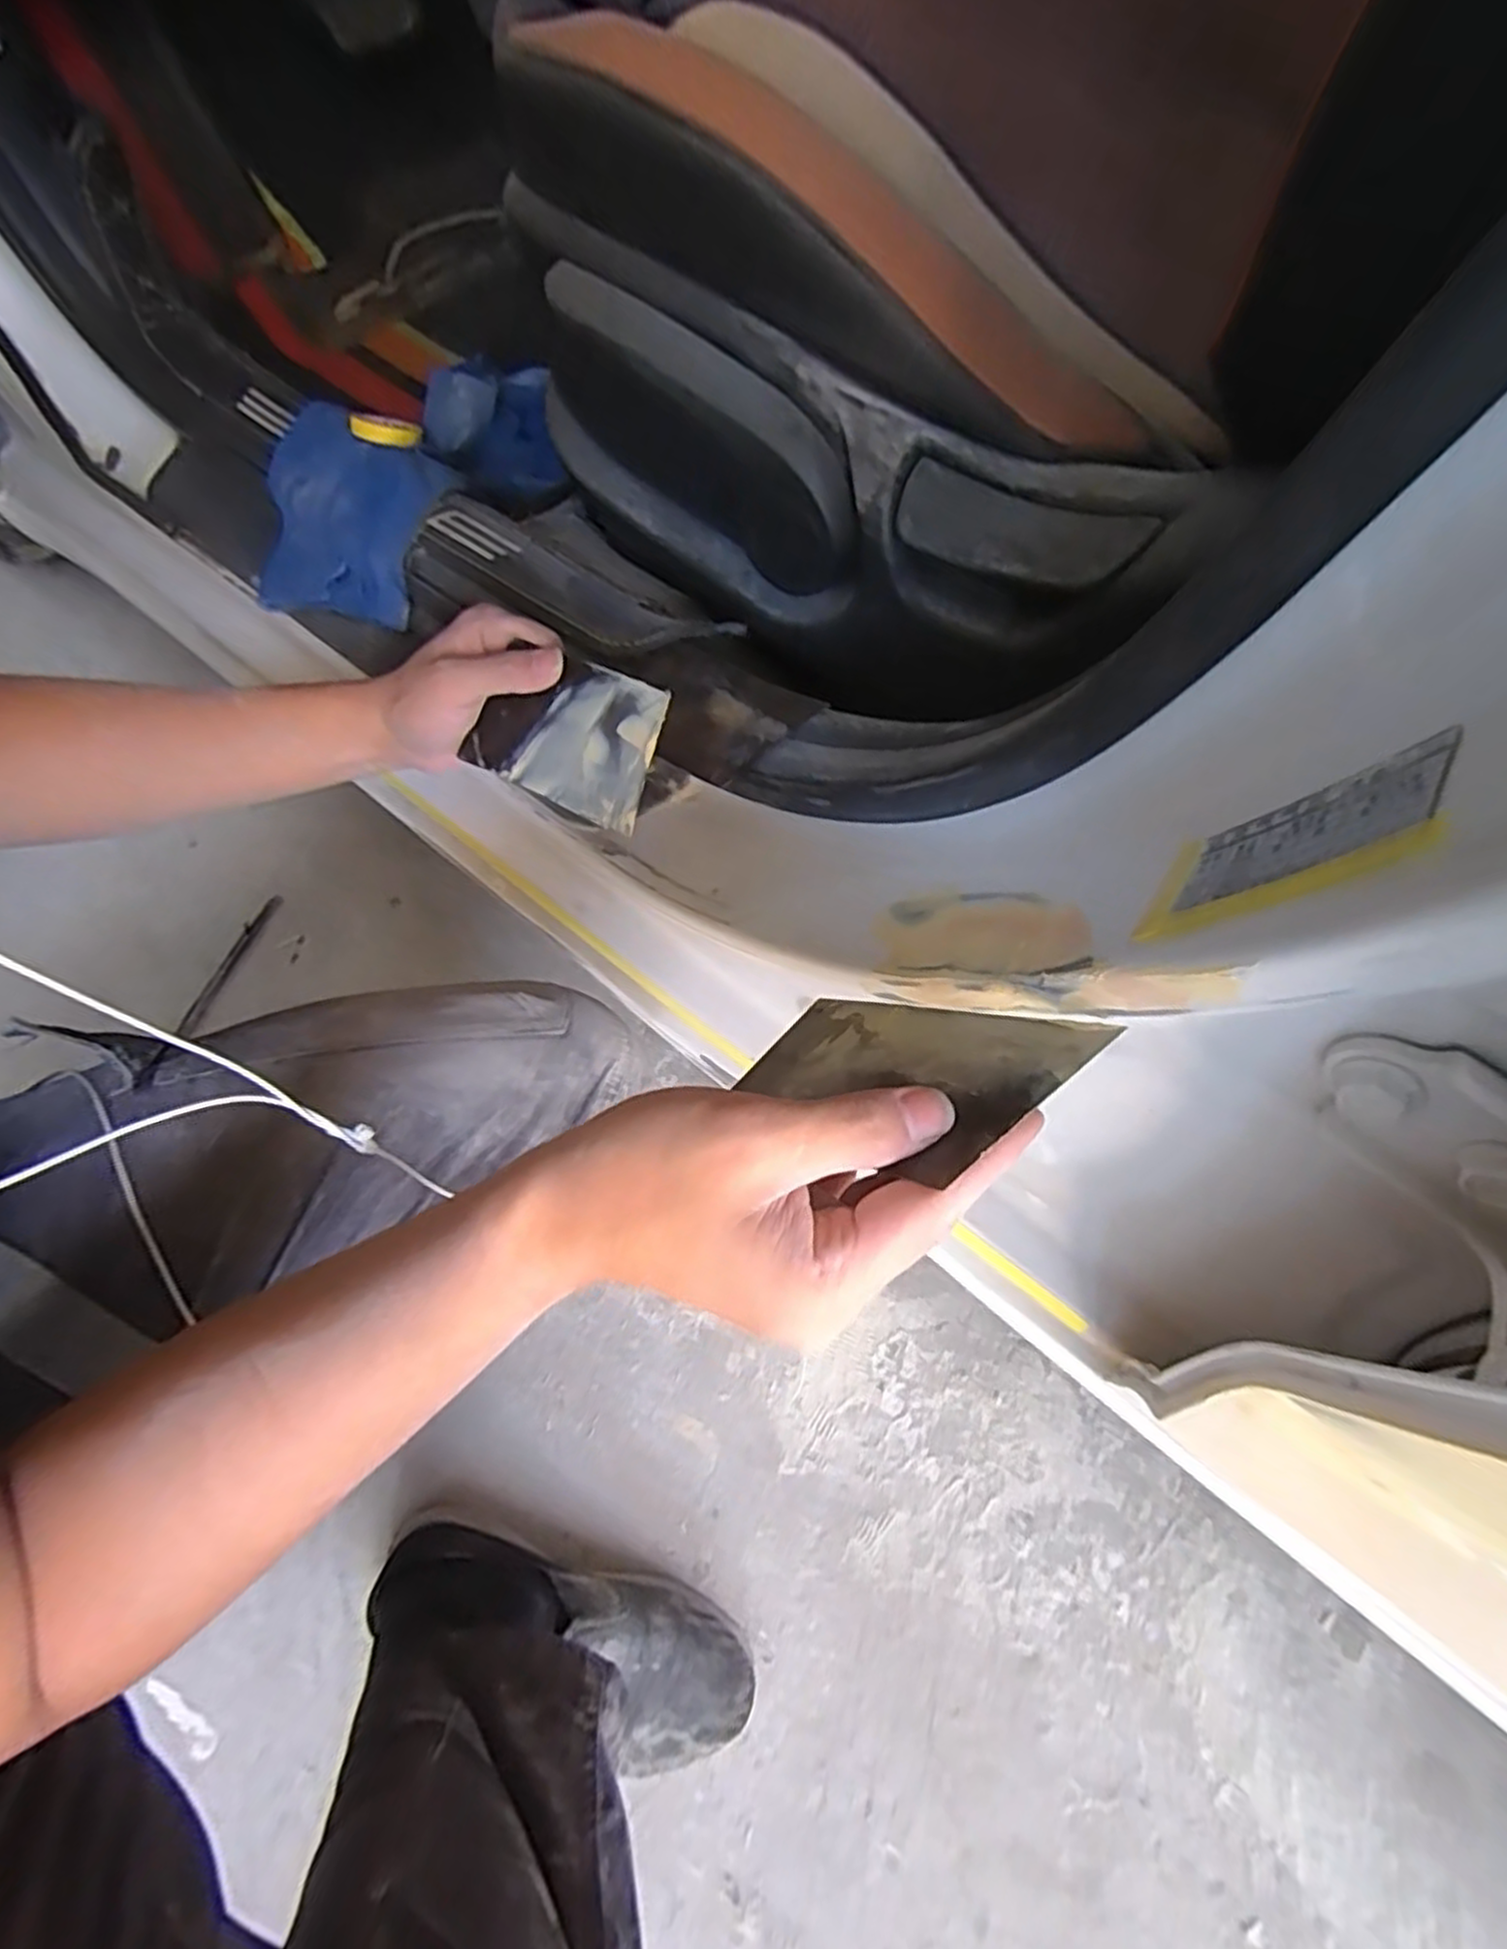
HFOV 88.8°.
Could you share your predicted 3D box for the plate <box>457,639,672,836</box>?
[{"bbox_3d":[-0.103,-0.131,0.412,0.115,0.006,0.074,27,108,20],"label":"plate"}]

